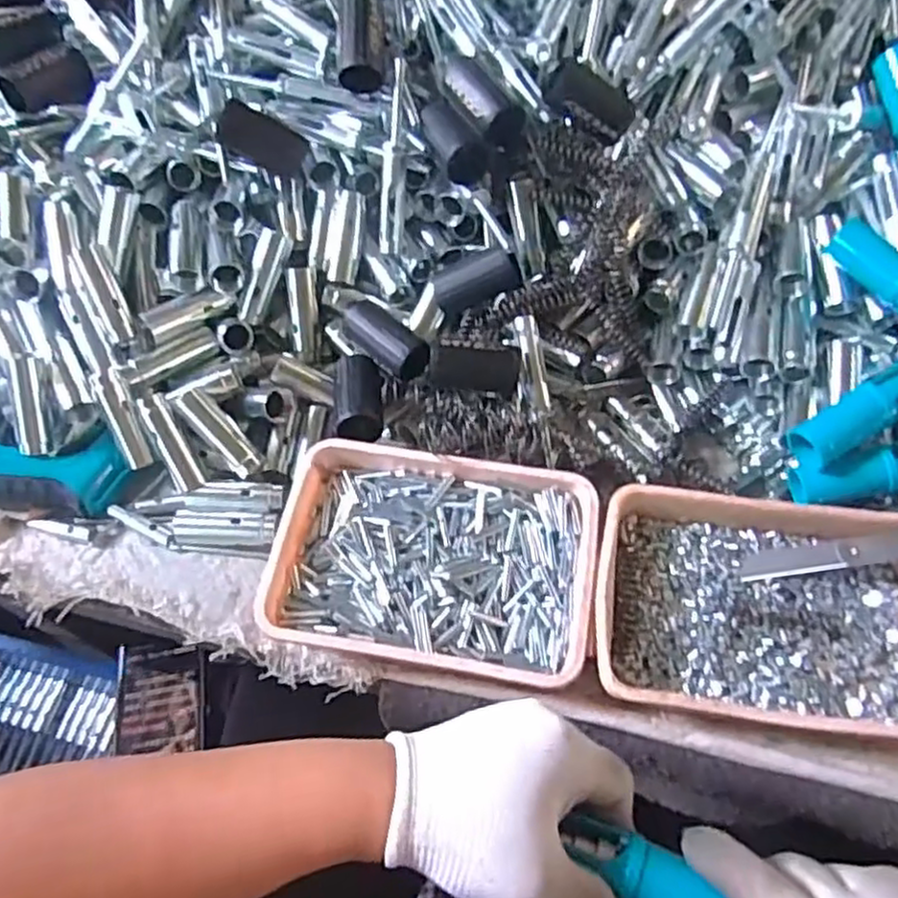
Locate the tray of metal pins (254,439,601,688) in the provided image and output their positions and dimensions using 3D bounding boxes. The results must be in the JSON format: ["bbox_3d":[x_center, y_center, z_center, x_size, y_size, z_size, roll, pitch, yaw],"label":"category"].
[{"bbox_3d":[-0.009,0.069,0.462,0.199,0.034,0.136,8,61,7],"label":"tray of metal pins"}]

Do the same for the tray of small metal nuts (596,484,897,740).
[{"bbox_3d":[0.193,0.097,0.435,0.201,0.040,0.137,6,61,6],"label":"tray of small metal nuts"}]

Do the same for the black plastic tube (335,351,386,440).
[{"bbox_3d":[-0.063,-0.037,0.509,0.031,0.031,0.064,-5,60,0],"label":"black plastic tube"}]

